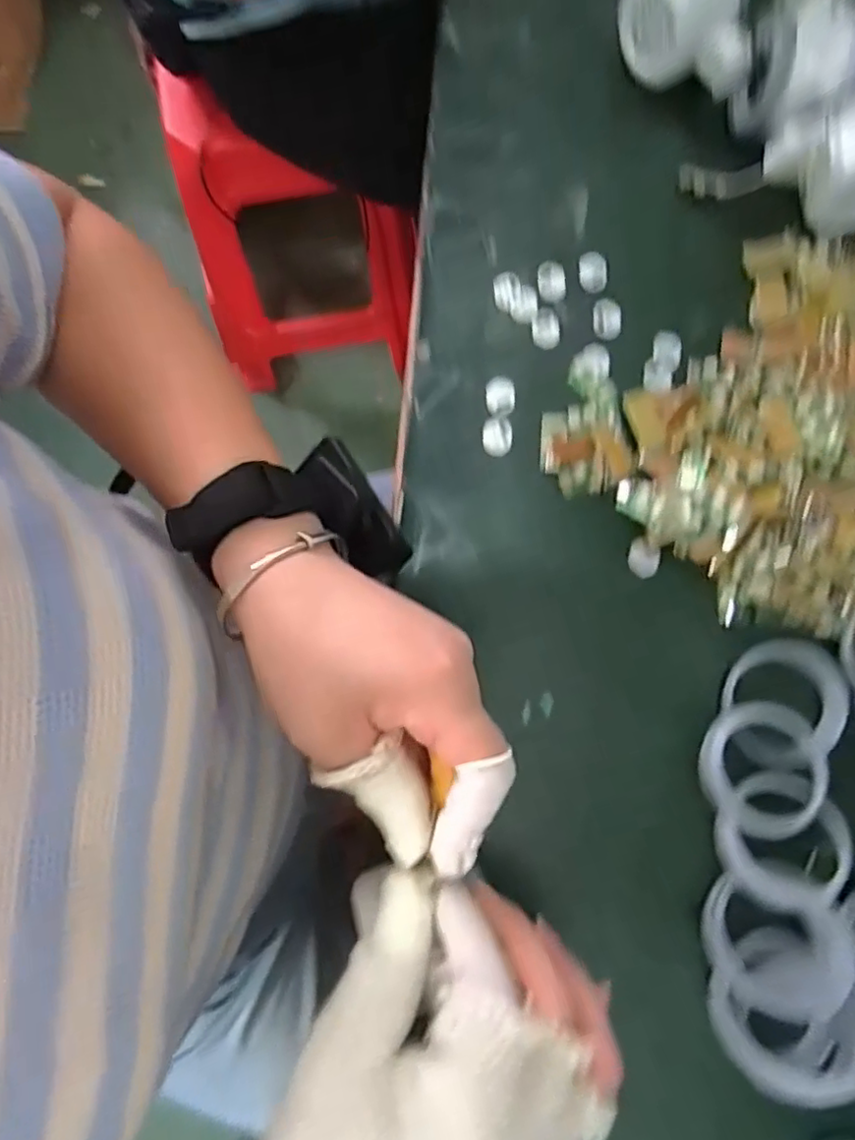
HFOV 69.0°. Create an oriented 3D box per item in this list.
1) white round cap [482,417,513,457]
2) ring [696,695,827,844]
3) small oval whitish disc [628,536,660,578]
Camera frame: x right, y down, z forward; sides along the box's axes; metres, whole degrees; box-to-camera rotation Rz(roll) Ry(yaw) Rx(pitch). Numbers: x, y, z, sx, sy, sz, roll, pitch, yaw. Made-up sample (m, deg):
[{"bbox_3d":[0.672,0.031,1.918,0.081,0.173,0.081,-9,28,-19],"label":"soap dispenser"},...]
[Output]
[{"bbox_3d":[0.041,-0.079,0.363,0.017,0.009,0.022,10,79,2],"label":"white round cap"},{"bbox_3d":[0.170,0.098,0.313,0.064,0.015,0.058,-43,82,-8],"label":"ring"},{"bbox_3d":[0.121,-0.007,0.346,0.016,0.005,0.021,14,79,3],"label":"small oval whitish disc"}]

